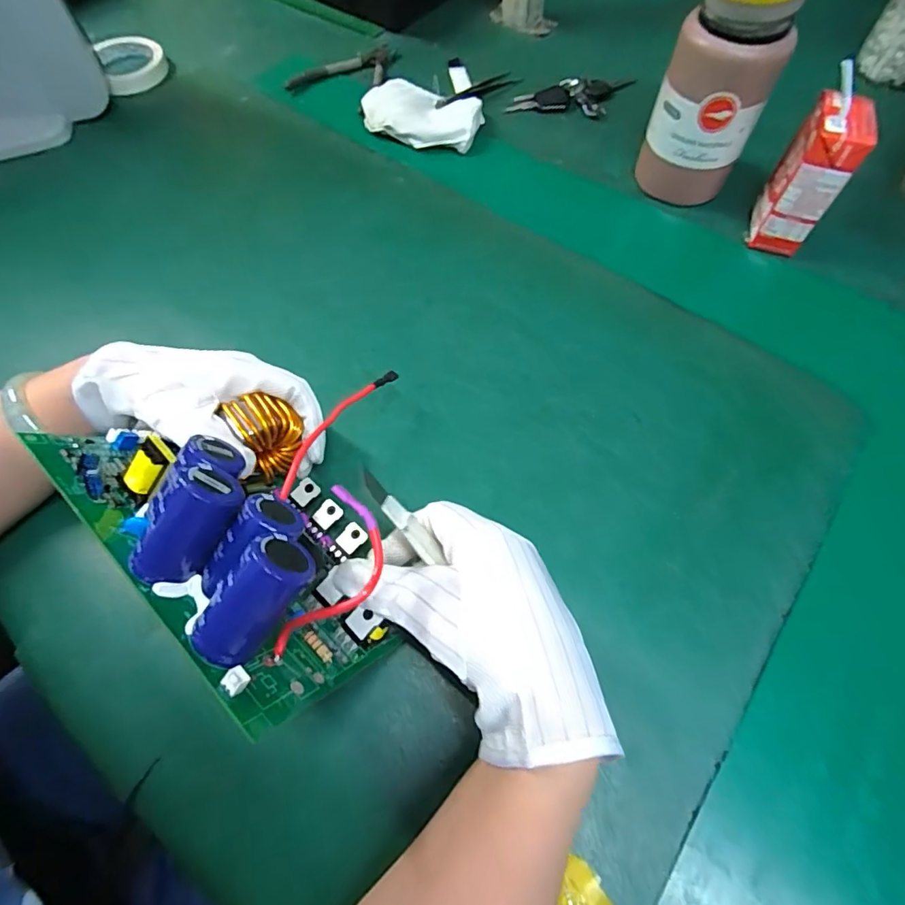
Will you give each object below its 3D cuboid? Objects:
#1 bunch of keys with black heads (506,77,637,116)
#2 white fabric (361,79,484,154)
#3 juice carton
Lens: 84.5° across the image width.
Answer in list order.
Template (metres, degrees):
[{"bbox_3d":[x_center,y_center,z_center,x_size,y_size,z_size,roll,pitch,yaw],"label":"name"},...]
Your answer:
[{"bbox_3d":[0.146,-0.419,0.584,0.158,0.017,0.059,-11,64,-4],"label":"bunch of keys with black heads"},{"bbox_3d":[-0.036,-0.374,0.556,0.131,0.026,0.085,17,65,9],"label":"white fabric"},{"bbox_3d":[0.311,-0.245,0.433,0.046,0.118,0.067,20,66,10],"label":"juice carton"}]

